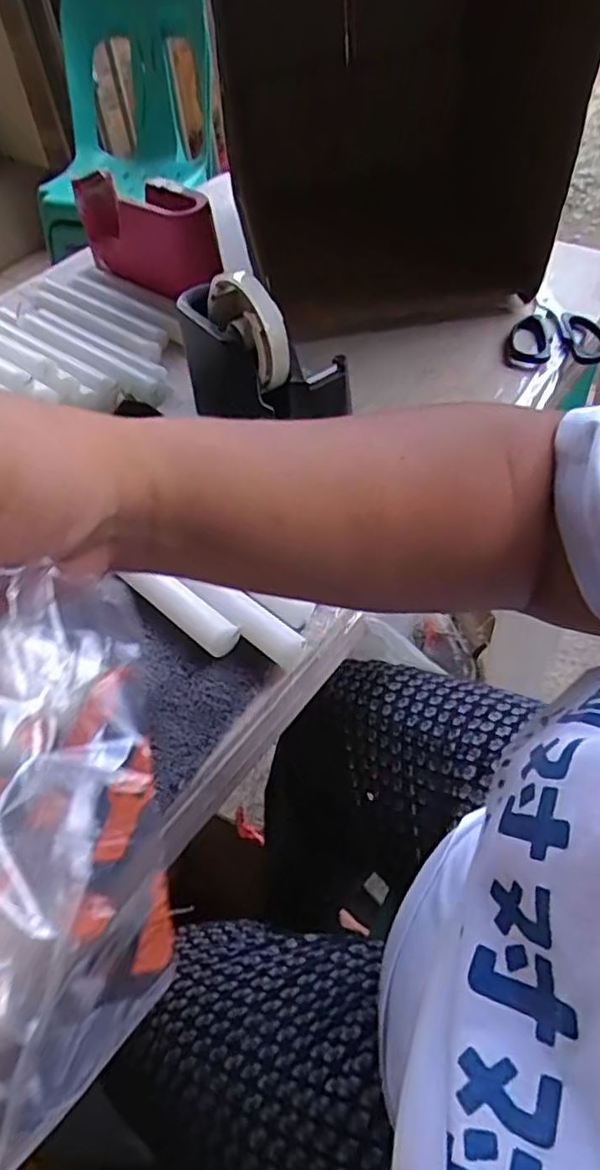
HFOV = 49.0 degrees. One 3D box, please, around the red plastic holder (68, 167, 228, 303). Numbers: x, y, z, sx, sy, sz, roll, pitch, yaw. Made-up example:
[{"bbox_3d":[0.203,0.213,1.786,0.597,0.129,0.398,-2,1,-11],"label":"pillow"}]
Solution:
[{"bbox_3d":[-0.161,-0.370,0.695,0.184,0.085,0.060,36,63,29],"label":"red plastic holder"}]

